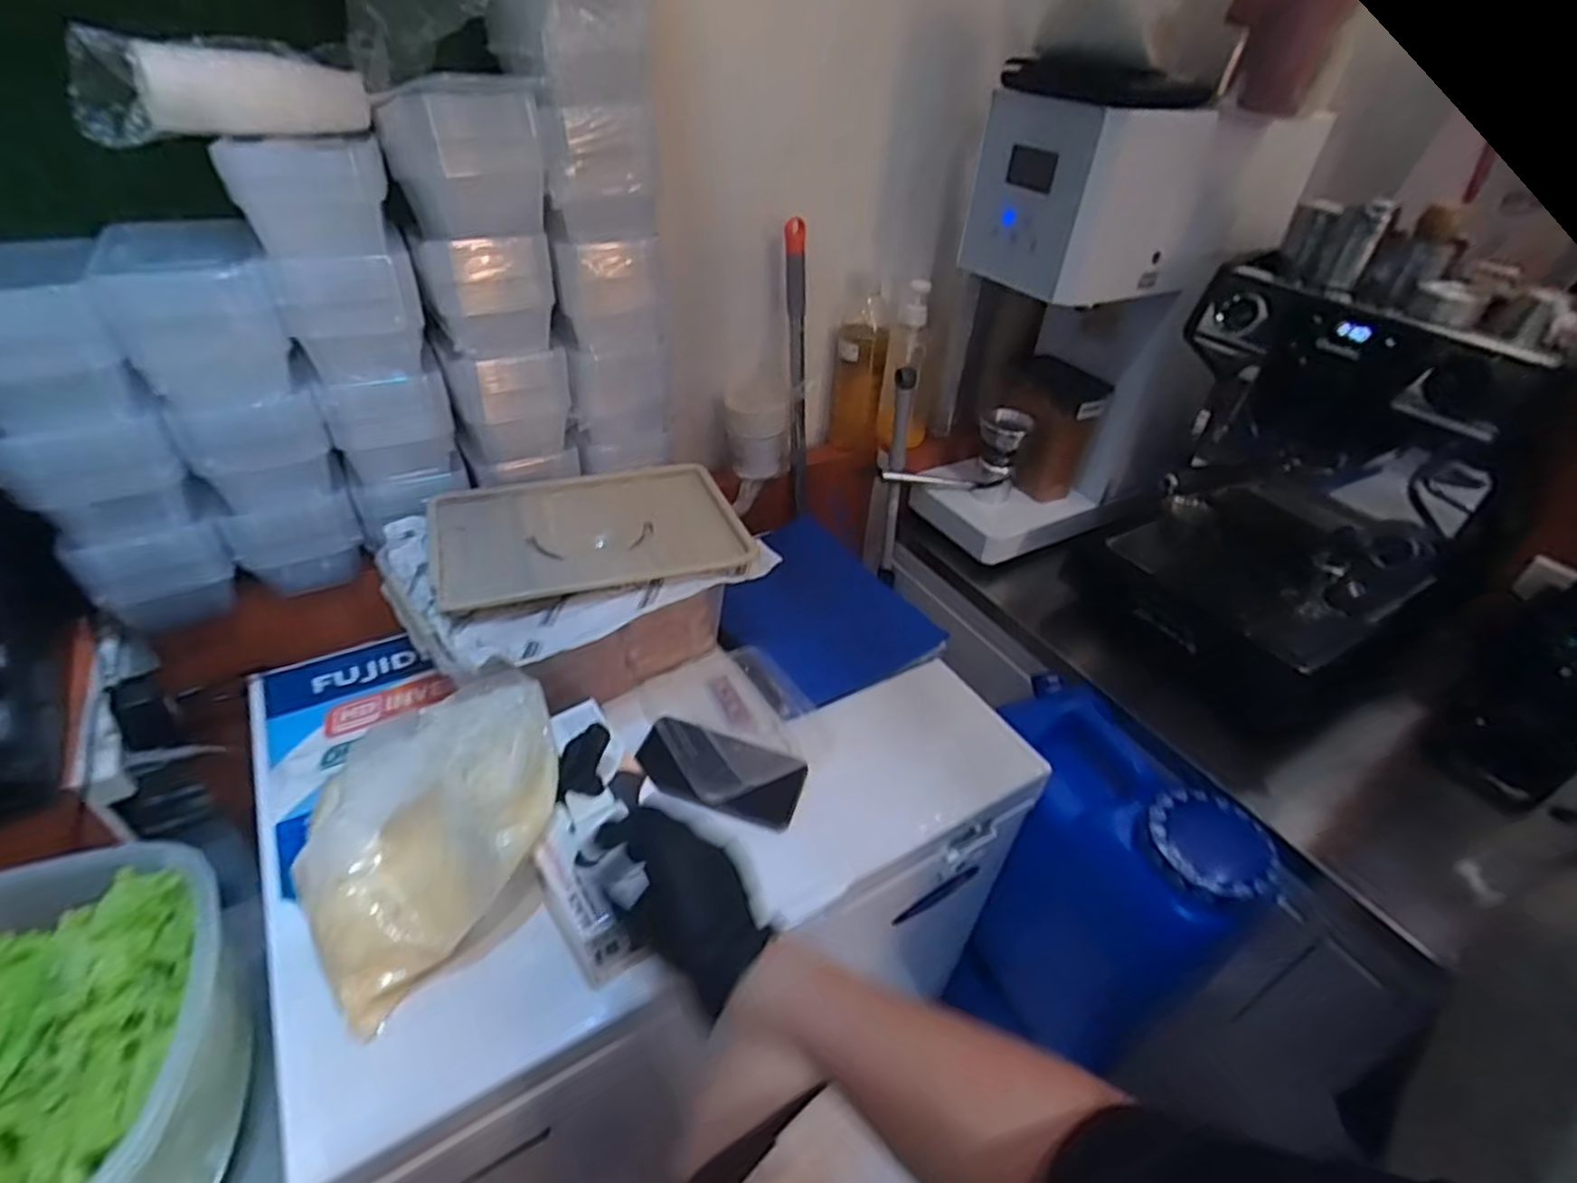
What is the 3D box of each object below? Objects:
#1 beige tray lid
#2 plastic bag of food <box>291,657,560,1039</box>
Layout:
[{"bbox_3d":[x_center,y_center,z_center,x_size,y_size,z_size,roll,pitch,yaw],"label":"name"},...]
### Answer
[{"bbox_3d":[-0.211,-0.073,0.767,0.302,0.015,0.203,-10,41,-19],"label":"beige tray lid"},{"bbox_3d":[-0.298,0.180,0.595,0.191,0.127,0.218,34,47,31],"label":"plastic bag of food"}]

